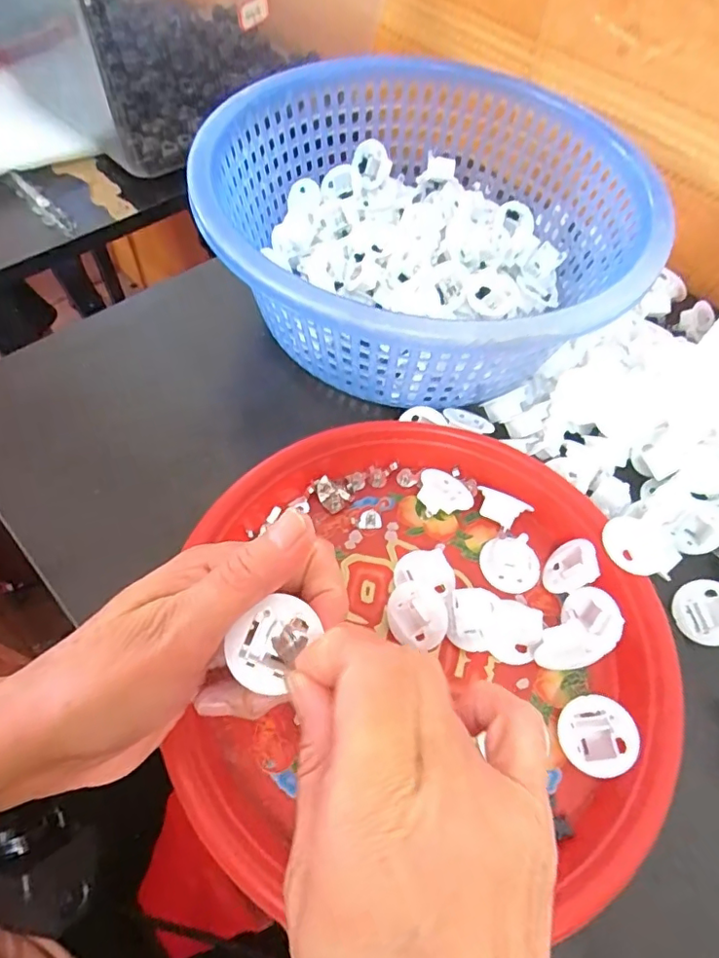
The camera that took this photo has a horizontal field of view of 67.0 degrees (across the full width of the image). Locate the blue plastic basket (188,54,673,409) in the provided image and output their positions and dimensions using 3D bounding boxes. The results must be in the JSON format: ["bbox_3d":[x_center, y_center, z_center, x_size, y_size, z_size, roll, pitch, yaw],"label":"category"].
[{"bbox_3d":[0.040,-0.154,0.361,0.266,0.102,0.268,2,59,-3],"label":"blue plastic basket"}]

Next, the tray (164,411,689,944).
[{"bbox_3d":[0.031,0.070,0.275,0.228,0.027,0.238,-6,60,-8],"label":"tray"}]

